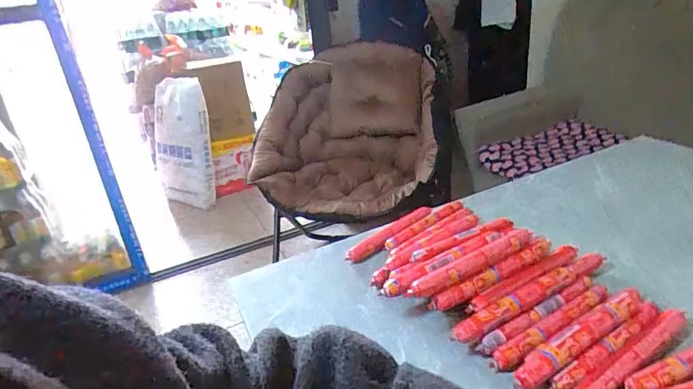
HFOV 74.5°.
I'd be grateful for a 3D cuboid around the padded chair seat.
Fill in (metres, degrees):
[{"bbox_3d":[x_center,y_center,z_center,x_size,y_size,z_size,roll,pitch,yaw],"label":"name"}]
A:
[{"bbox_3d":[-0.010,-0.217,1.584,0.635,0.508,0.392,-6,24,0],"label":"padded chair seat"}]

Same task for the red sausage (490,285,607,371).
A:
[{"bbox_3d":[0.203,0.128,0.440,0.152,0.021,0.023,-18,27,-24],"label":"red sausage"}]

